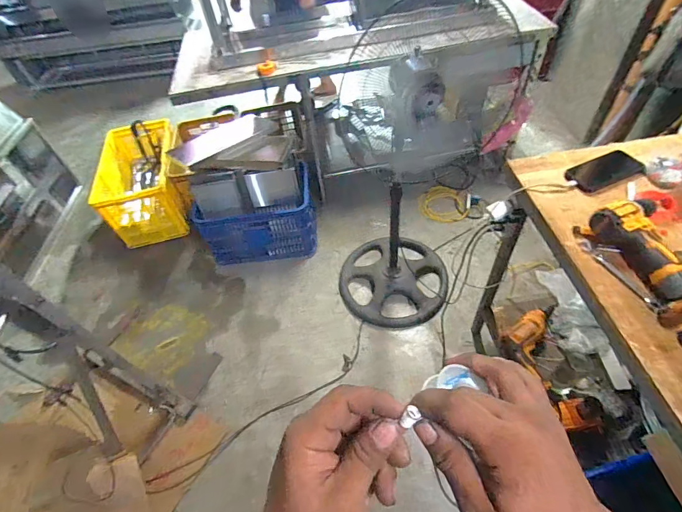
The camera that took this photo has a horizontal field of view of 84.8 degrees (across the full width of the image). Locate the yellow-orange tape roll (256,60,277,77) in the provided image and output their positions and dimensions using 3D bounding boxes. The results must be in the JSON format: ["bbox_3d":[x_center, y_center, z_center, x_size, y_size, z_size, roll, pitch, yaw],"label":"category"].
[{"bbox_3d":[-0.296,-0.751,1.500,0.078,0.029,0.086,-13,51,-4],"label":"yellow-orange tape roll"}]

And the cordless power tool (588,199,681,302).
[{"bbox_3d":[0.592,-0.018,0.702,0.133,0.070,0.203,-19,52,-8],"label":"cordless power tool"}]

